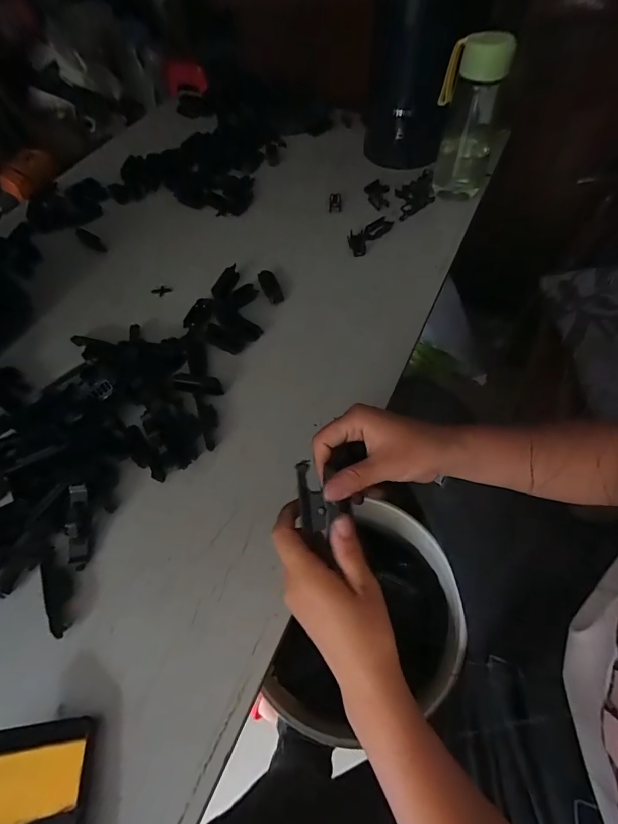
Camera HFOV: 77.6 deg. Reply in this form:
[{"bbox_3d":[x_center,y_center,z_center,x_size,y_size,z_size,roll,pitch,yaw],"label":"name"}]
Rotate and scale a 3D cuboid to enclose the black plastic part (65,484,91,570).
[{"bbox_3d":[-0.221,0.108,0.365,0.016,0.016,0.077,-8,77,-1],"label":"black plastic part"}]

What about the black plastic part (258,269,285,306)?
[{"bbox_3d":[-0.055,-0.178,0.541,0.024,0.010,0.062,-23,60,-10],"label":"black plastic part"}]

